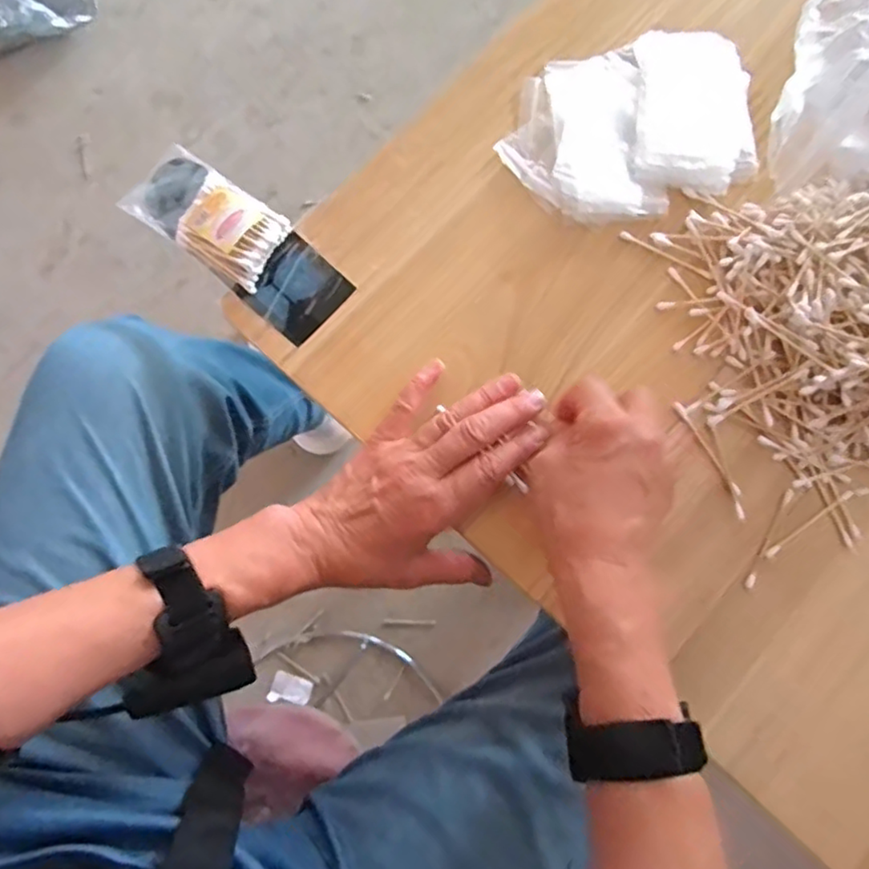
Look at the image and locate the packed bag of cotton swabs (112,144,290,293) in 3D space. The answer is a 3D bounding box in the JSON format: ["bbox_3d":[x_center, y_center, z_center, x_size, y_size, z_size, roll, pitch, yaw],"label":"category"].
[{"bbox_3d":[-0.166,-0.160,0.463,0.127,0.026,0.060,36,81,8],"label":"packed bag of cotton swabs"}]

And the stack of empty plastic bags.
[{"bbox_3d":[0.149,-0.229,0.471,0.190,0.018,0.137,-22,79,-4],"label":"stack of empty plastic bags"}]

